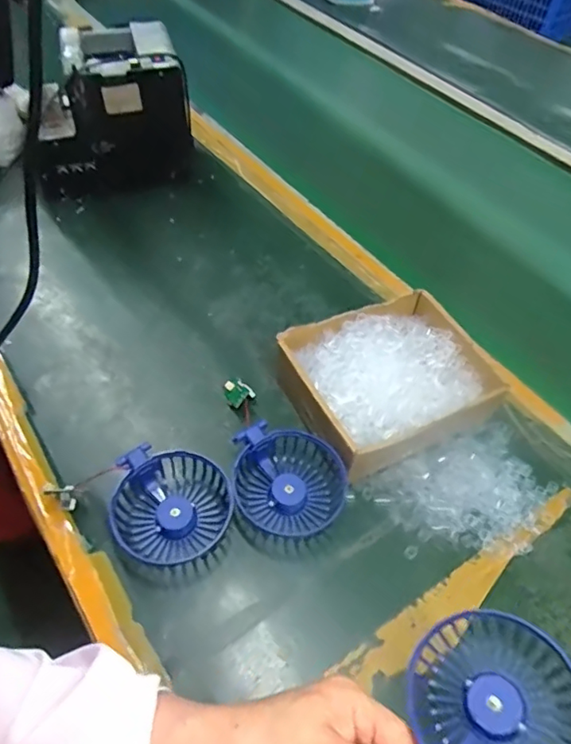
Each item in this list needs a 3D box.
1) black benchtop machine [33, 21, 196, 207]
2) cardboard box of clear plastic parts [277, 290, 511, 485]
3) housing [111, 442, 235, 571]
[{"bbox_3d":[-0.231,-0.325,0.690,0.192,0.162,0.133,-18,56,-16],"label":"black benchtop machine"},{"bbox_3d":[0.091,0.009,0.504,0.168,0.055,0.145,-16,55,-18],"label":"cardboard box of clear plastic parts"},{"bbox_3d":[-0.088,0.108,0.433,0.089,0.033,0.088,3,51,-4],"label":"housing"}]

